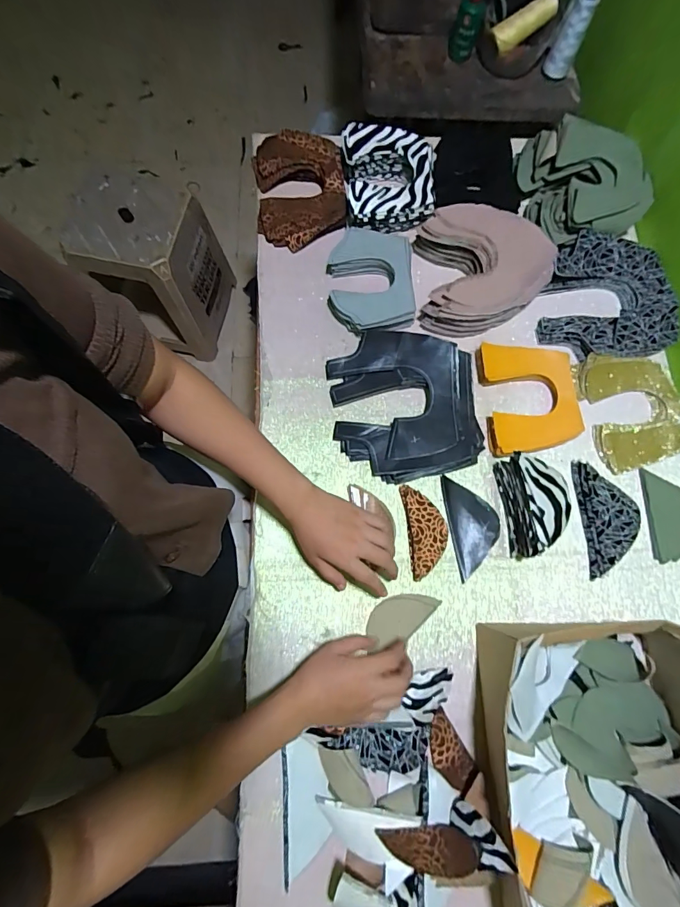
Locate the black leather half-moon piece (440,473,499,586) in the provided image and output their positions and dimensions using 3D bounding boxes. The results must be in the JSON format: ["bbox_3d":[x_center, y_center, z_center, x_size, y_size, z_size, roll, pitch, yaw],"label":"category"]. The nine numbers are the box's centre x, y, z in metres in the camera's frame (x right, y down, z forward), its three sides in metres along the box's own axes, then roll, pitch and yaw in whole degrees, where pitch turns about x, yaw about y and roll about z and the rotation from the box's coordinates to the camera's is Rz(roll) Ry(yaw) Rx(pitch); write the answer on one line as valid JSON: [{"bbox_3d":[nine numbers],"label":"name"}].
[{"bbox_3d":[0.174,0.093,0.537,0.062,0.006,0.125,-6,74,-2],"label":"black leather half-moon piece"}]

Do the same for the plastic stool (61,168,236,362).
[{"bbox_3d":[-0.515,-0.540,1.210,0.297,0.377,0.295,13,76,1],"label":"plastic stool"}]

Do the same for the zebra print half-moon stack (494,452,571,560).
[{"bbox_3d":[0.242,0.064,0.514,0.053,0.068,0.120,-6,74,-3],"label":"zebra print half-moon stack"}]

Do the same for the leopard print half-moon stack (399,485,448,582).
[{"bbox_3d":[0.111,0.099,0.533,0.050,0.016,0.115,-6,74,-2],"label":"leopard print half-moon stack"}]

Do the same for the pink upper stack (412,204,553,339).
[{"bbox_3d":[0.208,-0.267,0.603,0.179,0.058,0.174,-1,74,-1],"label":"pink upper stack"}]

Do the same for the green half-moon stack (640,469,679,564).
[{"bbox_3d":[0.443,0.083,0.549,0.066,0.004,0.115,0,74,-1],"label":"green half-moon stack"}]

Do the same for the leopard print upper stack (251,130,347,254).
[{"bbox_3d":[-0.062,-0.410,0.645,0.135,0.055,0.180,-6,74,-2],"label":"leopard print upper stack"}]

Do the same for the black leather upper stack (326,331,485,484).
[{"bbox_3d":[0.086,-0.068,0.564,0.187,0.033,0.203,-5,74,-2],"label":"black leather upper stack"}]

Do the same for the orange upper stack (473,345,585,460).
[{"bbox_3d":[0.259,-0.078,0.571,0.124,0.026,0.155,-5,74,-2],"label":"orange upper stack"}]

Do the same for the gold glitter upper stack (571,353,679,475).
[{"bbox_3d":[0.412,-0.065,0.576,0.129,0.022,0.160,-12,75,-4],"label":"gold glitter upper stack"}]

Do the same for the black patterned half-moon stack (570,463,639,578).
[{"bbox_3d":[0.356,0.083,0.544,0.072,0.013,0.147,-2,74,-1],"label":"black patterned half-moon stack"}]

